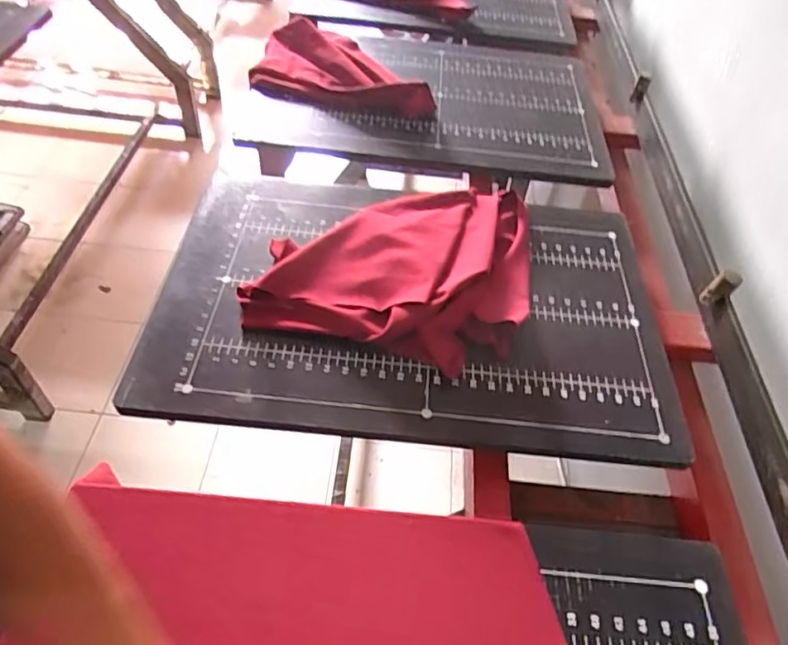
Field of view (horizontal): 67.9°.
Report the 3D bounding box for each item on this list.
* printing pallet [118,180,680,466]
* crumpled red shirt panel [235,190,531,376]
[{"bbox_3d":[0.023,-0.033,0.720,0.579,0.025,0.396,6,50,0],"label":"printing pallet"},{"bbox_3d":[0.012,-0.096,0.731,0.322,0.047,0.320,13,51,6],"label":"crumpled red shirt panel"}]

